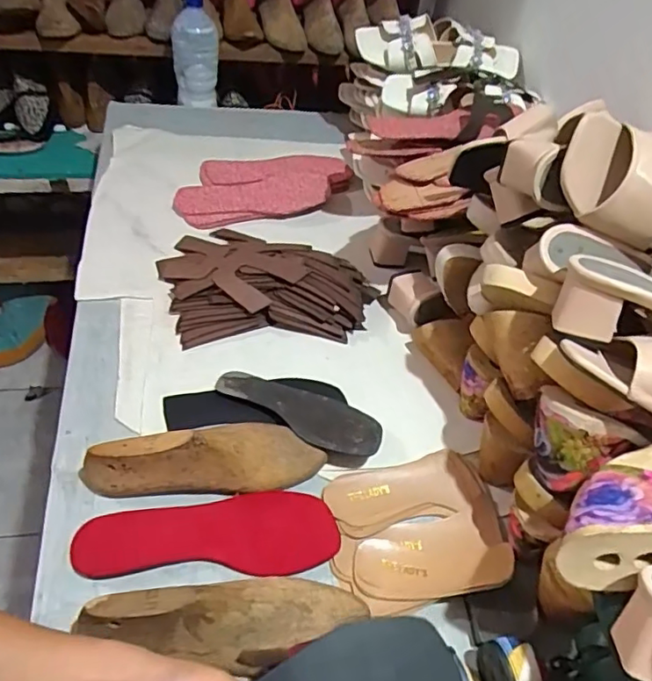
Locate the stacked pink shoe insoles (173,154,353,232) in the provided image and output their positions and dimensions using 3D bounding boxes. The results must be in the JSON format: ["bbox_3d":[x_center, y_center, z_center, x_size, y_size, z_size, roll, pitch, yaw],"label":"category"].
[{"bbox_3d":[-0.097,-0.258,0.924,0.290,0.026,0.162,-14,53,-18],"label":"stacked pink shoe insoles"}]

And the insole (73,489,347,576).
[{"bbox_3d":[-0.112,0.186,0.546,0.238,0.014,0.077,-2,57,-8],"label":"insole"}]

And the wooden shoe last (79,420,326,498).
[{"bbox_3d":[-0.120,0.111,0.574,0.234,0.074,0.075,-6,51,-11],"label":"wooden shoe last"}]

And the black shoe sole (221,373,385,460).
[{"bbox_3d":[-0.032,0.078,0.641,0.196,0.028,0.074,23,51,13],"label":"black shoe sole"}]

